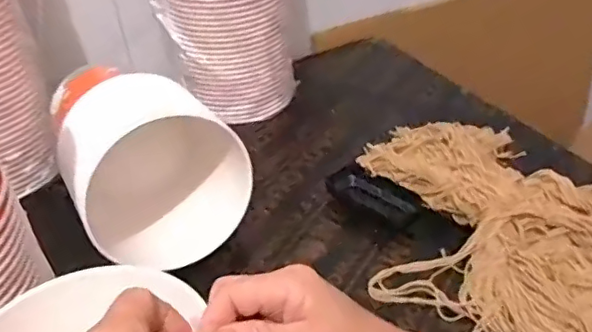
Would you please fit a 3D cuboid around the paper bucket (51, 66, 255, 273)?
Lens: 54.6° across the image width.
[{"bbox_3d":[-0.149,-0.005,0.582,0.163,0.137,0.158,-24,40,-24],"label":"paper bucket"}]

